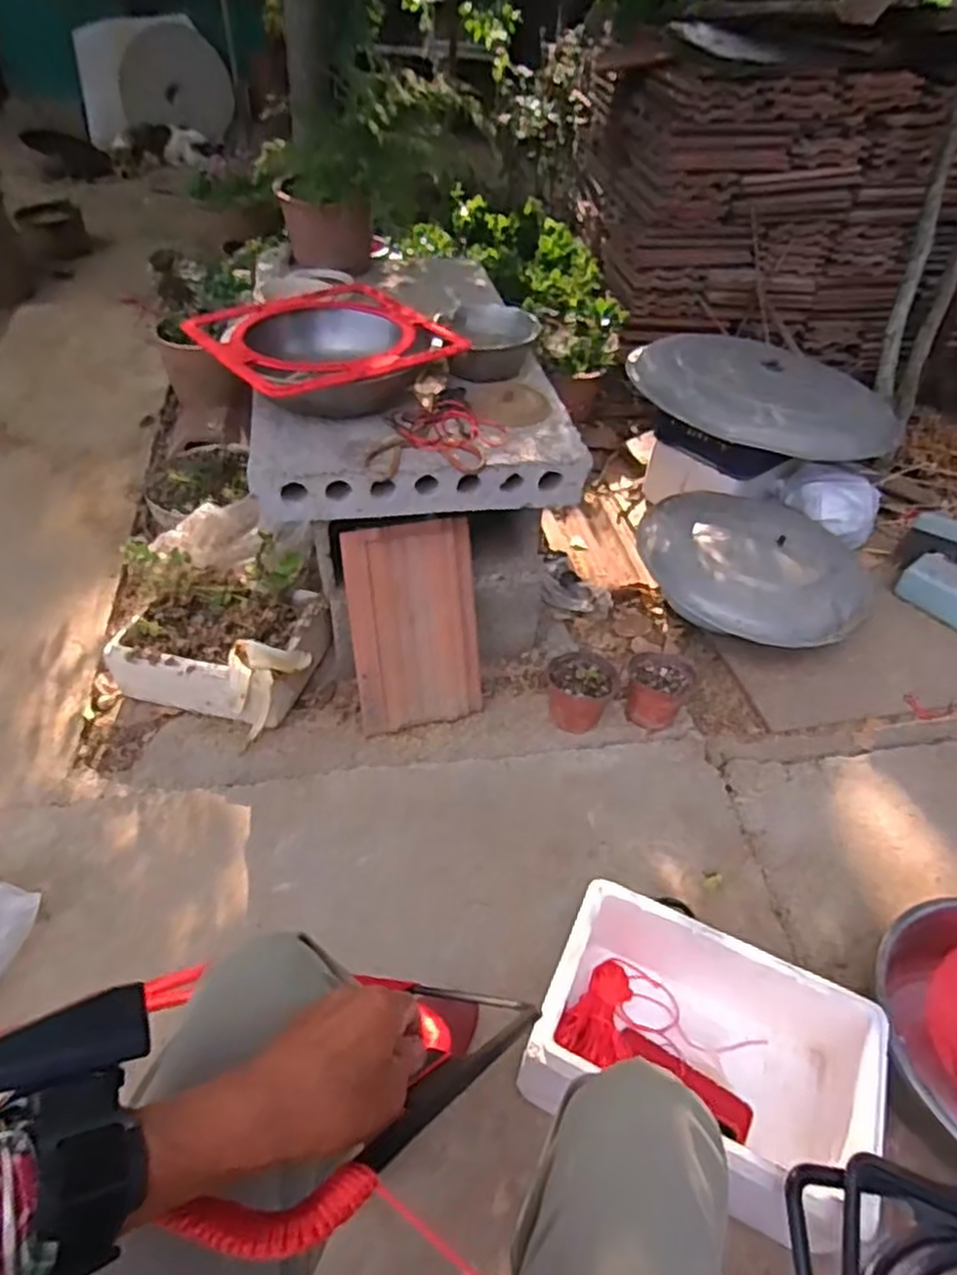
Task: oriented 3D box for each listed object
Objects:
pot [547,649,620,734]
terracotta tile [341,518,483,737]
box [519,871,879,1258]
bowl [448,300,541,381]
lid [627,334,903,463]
[{"bbox_3d":[0.169,0.096,1.232,0.112,0.083,0.124,16,47,12],"label":"pot"},{"bbox_3d":[-0.099,-0.015,1.169,0.200,0.329,0.019,-10,18,-16],"label":"terracotta tile"},{"bbox_3d":[0.237,0.463,0.796,0.335,0.151,0.240,21,48,17],"label":"box"},{"bbox_3d":[0.025,-0.493,1.228,0.143,0.089,0.148,2,45,-2],"label":"bowl"},{"bbox_3d":[0.622,-0.551,1.601,0.583,0.096,0.477,24,49,19],"label":"lid"}]

